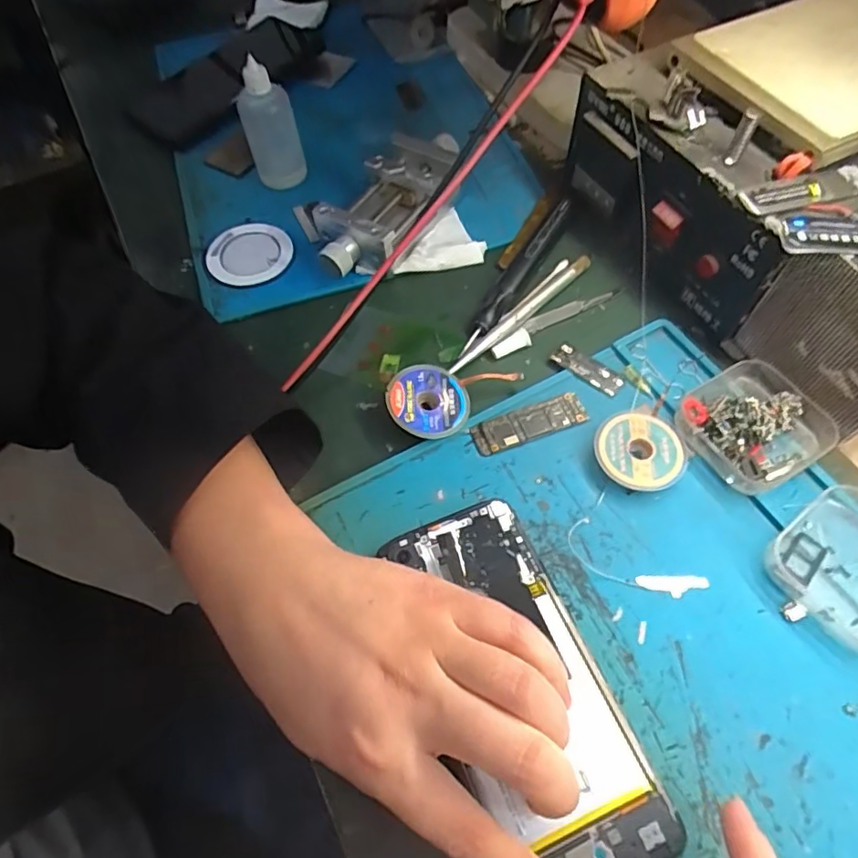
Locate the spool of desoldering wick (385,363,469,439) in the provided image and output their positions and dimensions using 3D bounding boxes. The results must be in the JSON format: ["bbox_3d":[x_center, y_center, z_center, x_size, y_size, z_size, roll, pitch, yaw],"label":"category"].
[{"bbox_3d":[-0.001,-0.015,0.320,0.045,0.011,0.045,5,61,-9],"label":"spool of desoldering wick"}]

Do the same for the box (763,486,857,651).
[{"bbox_3d":[0.199,0.063,0.263,0.065,0.016,0.064,-34,64,-15],"label":"box"}]

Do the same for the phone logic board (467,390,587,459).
[{"bbox_3d":[0.055,-0.003,0.315,0.063,0.004,0.020,-19,61,-7],"label":"phone logic board"}]

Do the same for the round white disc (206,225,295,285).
[{"bbox_3d":[-0.121,-0.121,0.391,0.053,0.010,0.052,-3,60,2],"label":"round white disc"}]

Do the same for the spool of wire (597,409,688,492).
[{"bbox_3d":[0.110,0.012,0.299,0.044,0.012,0.042,-2,60,3],"label":"spool of wire"}]

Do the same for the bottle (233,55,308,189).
[{"bbox_3d":[-0.110,-0.207,0.398,0.035,0.077,0.029,-18,61,-7],"label":"bottle"}]

